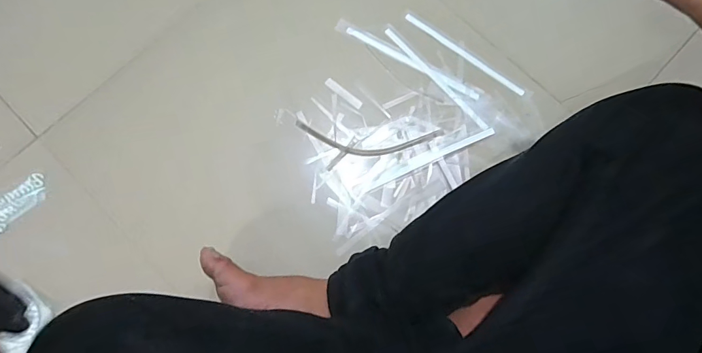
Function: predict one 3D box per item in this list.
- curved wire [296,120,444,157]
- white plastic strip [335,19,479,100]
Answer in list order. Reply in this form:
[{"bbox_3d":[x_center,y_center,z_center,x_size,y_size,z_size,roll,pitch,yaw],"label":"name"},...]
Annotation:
[{"bbox_3d":[0.028,-0.054,0.644,0.221,0.004,0.048,3,78,-1],"label":"curved wire"},{"bbox_3d":[0.089,-0.187,0.673,0.250,0.004,0.019,29,79,5],"label":"white plastic strip"}]

